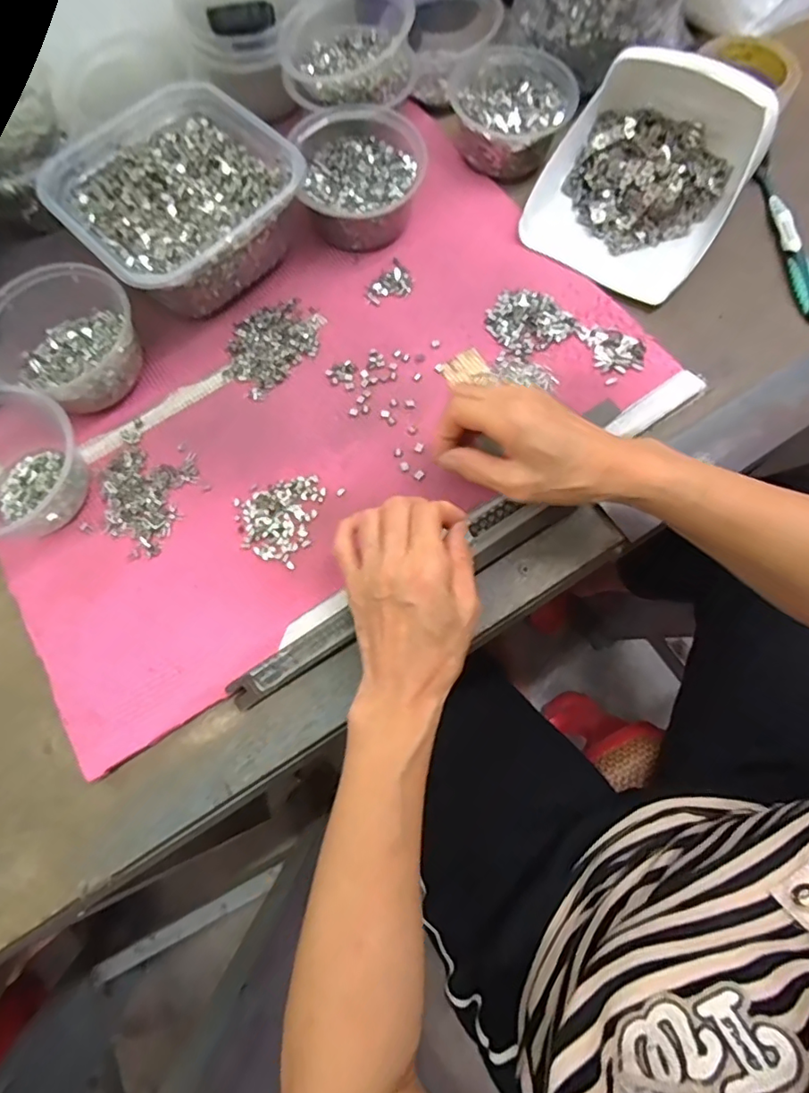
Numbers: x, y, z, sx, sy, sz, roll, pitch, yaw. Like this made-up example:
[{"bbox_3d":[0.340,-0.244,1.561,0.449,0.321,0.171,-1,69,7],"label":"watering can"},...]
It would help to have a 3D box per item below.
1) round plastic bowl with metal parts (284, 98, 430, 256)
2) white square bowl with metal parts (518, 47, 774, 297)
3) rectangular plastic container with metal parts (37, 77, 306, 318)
[{"bbox_3d":[-0.037,-0.319,0.481,0.103,0.064,0.118,-8,73,-1],"label":"round plastic bowl with metal parts"},{"bbox_3d":[0.201,-0.318,0.463,0.156,0.080,0.175,33,77,11],"label":"white square bowl with metal parts"},{"bbox_3d":[-0.189,-0.286,0.470,0.166,0.072,0.180,-43,76,-11],"label":"rectangular plastic container with metal parts"}]

